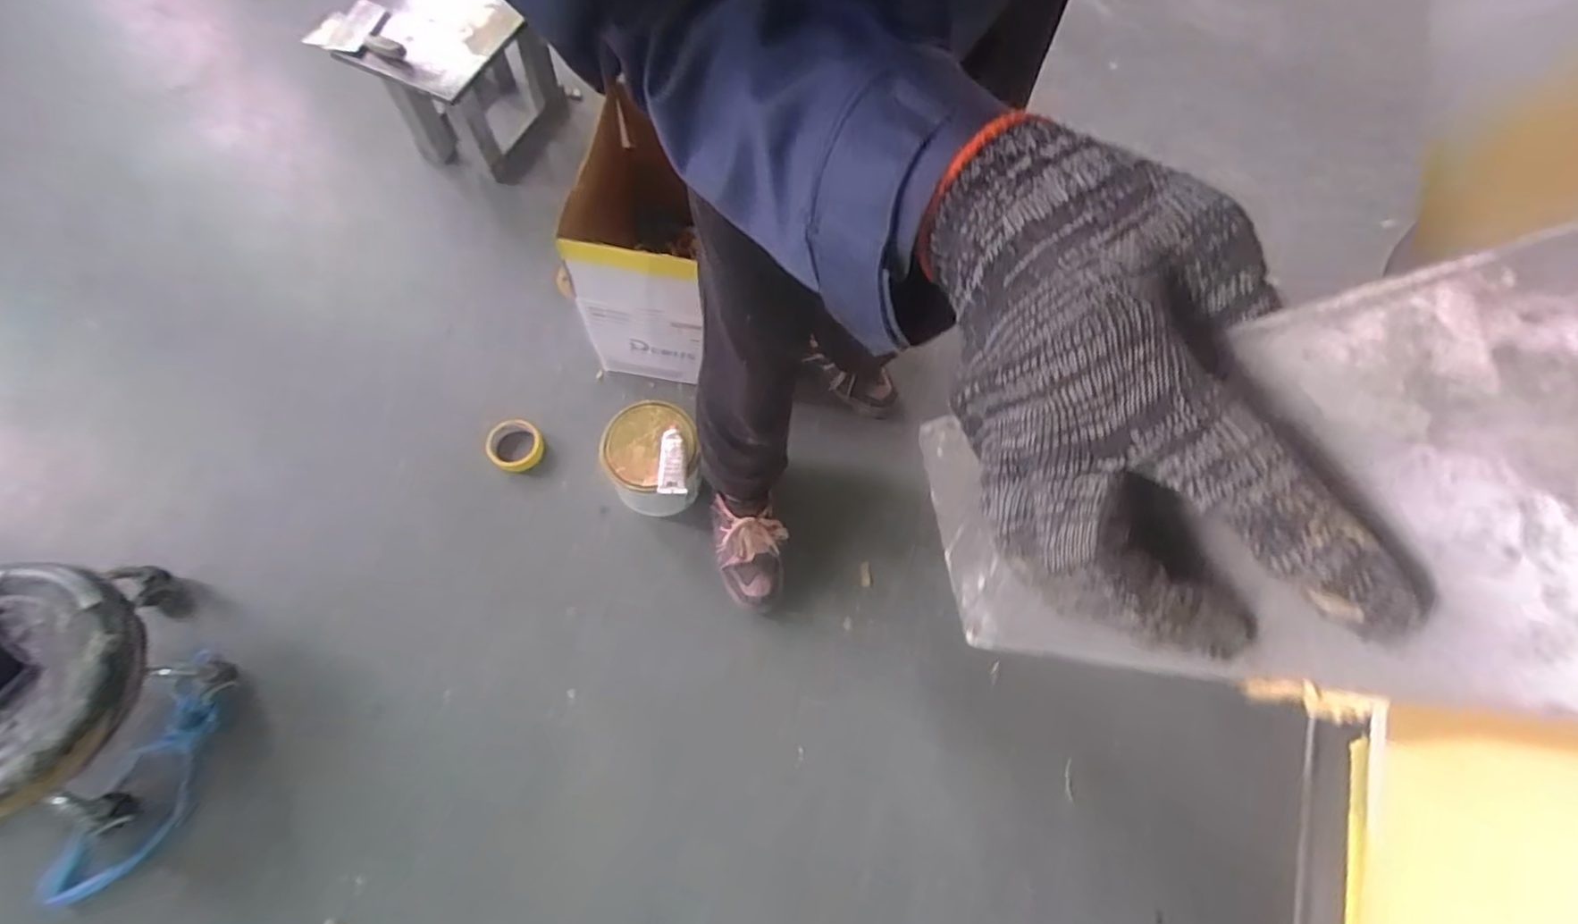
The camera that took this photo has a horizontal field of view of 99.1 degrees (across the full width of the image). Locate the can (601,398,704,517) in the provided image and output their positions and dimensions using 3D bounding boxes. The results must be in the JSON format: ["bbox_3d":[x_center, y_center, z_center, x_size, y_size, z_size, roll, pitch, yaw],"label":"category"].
[{"bbox_3d":[-0.233,-0.001,1.167,0.154,0.166,0.155,0,67,-1],"label":"can"}]

